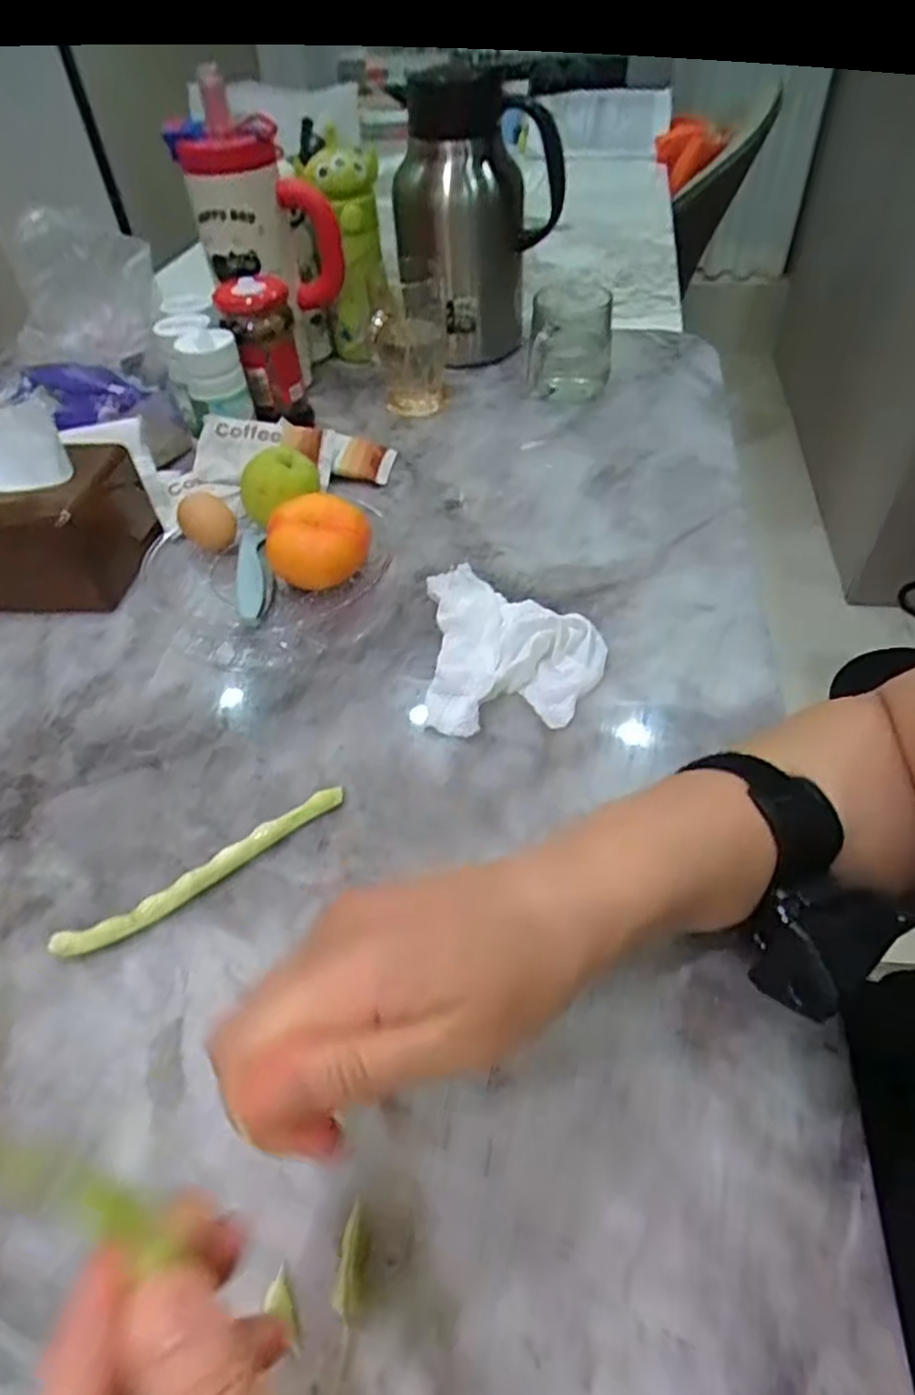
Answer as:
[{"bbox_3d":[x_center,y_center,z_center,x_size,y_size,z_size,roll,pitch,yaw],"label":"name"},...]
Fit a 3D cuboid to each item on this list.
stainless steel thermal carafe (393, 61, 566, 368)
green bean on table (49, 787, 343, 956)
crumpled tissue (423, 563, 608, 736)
[{"bbox_3d":[0.014,-0.460,0.725,0.148,0.257,0.141,-9,47,-4],"label":"stainless steel thermal carafe"},{"bbox_3d":[-0.130,0.092,0.376,0.157,0.015,0.017,-27,51,-20],"label":"green bean on table"},{"bbox_3d":[0.038,-0.043,0.483,0.115,0.028,0.155,-2,47,2],"label":"crumpled tissue"}]

